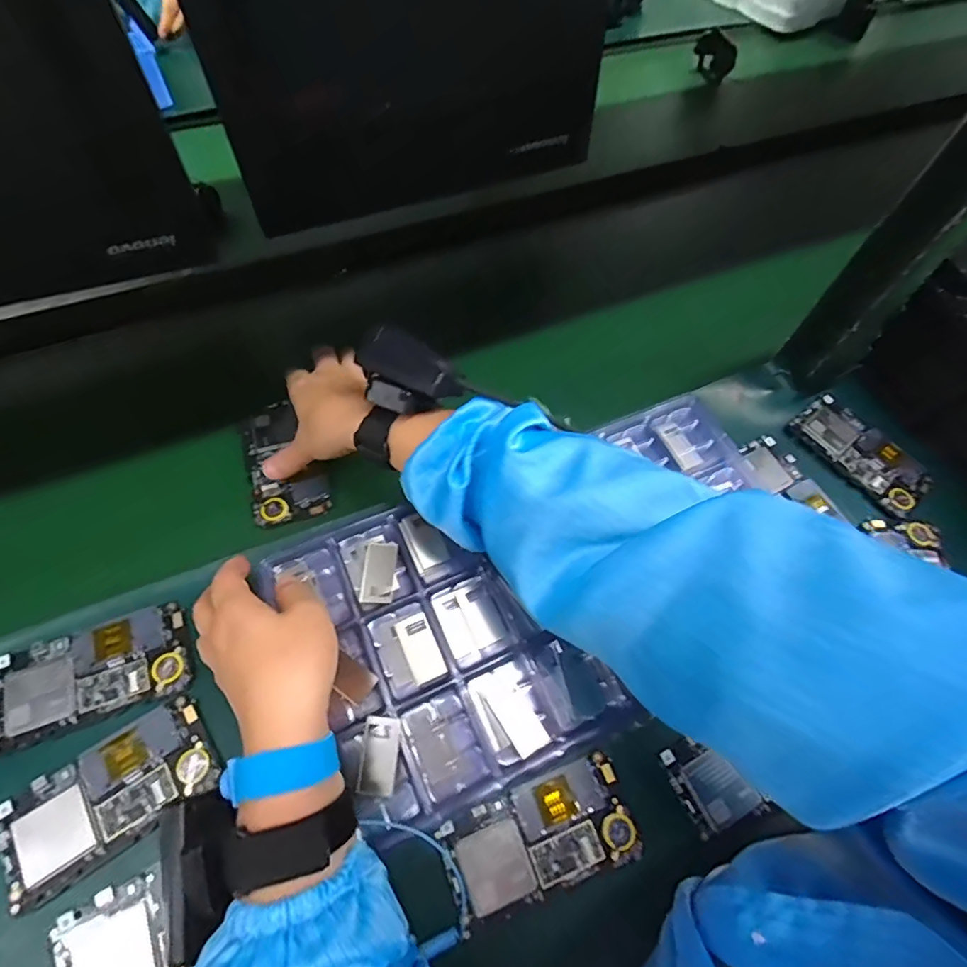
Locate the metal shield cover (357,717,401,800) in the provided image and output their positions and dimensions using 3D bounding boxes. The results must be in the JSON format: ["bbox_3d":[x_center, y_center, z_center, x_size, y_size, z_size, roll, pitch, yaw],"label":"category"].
[{"bbox_3d":[-0.065,0.171,0.330,0.022,0.004,0.044,7,70,-5],"label":"metal shield cover"}]

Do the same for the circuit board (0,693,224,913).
[{"bbox_3d":[-0.241,0.200,0.340,0.125,0.008,0.065,-31,67,-18],"label":"circuit board"}]

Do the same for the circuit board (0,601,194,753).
[{"bbox_3d":[-0.274,0.132,0.369,0.124,0.008,0.064,-17,63,-12],"label":"circuit board"}]

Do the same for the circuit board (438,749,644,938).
[{"bbox_3d":[0.038,0.230,0.345,0.120,0.011,0.063,-17,63,-12],"label":"circuit board"}]

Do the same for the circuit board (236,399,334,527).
[{"bbox_3d":[-0.183,-0.017,0.468,0.061,0.014,0.123,-24,66,-15],"label":"circuit board"}]

